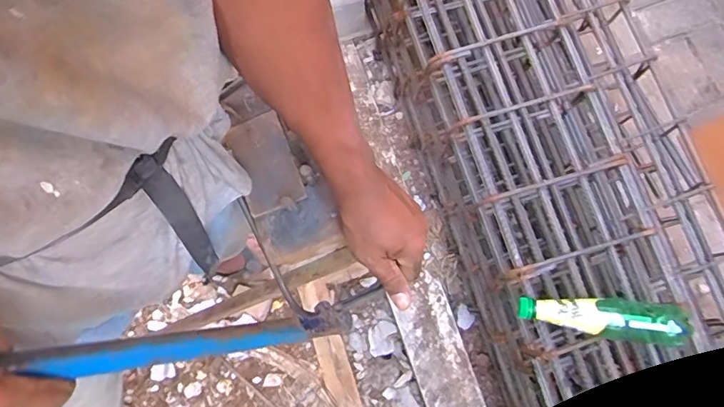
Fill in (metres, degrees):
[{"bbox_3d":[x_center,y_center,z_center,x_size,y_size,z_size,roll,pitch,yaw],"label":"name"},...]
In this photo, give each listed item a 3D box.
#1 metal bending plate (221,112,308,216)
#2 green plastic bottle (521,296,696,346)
[{"bbox_3d":[-0.098,-0.039,0.491,0.058,0.005,0.091,-21,88,6],"label":"metal bending plate"},{"bbox_3d":[0.353,0.163,0.714,0.226,0.057,0.060,8,79,2],"label":"green plastic bottle"}]

